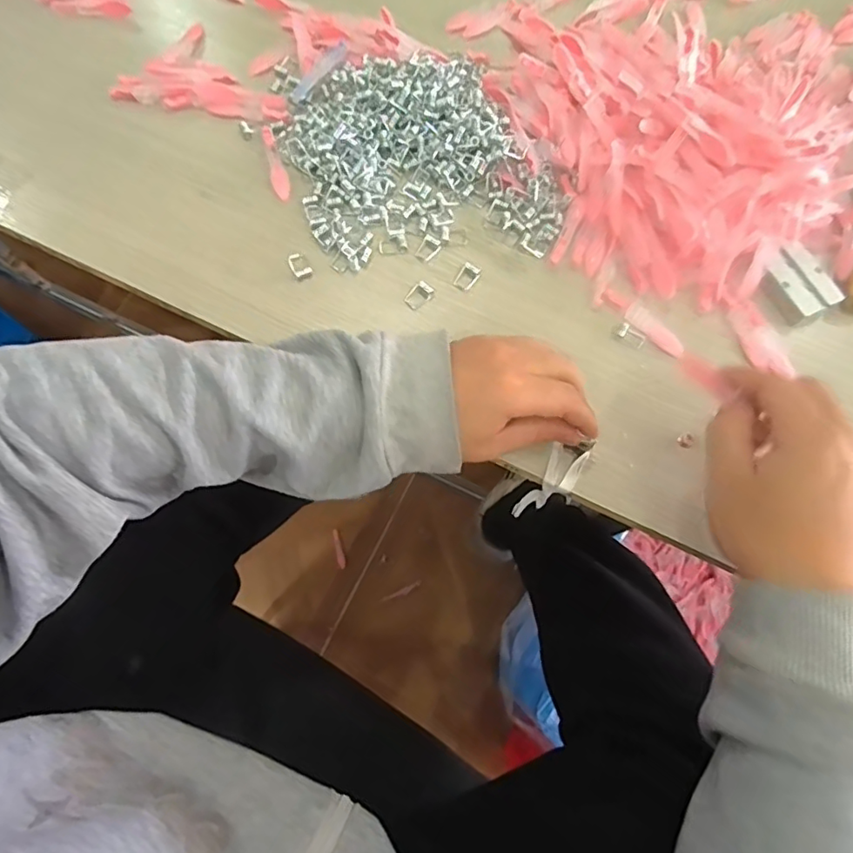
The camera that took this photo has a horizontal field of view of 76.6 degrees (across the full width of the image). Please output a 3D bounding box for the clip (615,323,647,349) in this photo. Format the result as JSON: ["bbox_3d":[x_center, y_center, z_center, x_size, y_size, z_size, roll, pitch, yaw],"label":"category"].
[{"bbox_3d":[0.163,-0.072,0.429,0.022,0.006,0.012,37,74,10],"label":"clip"}]

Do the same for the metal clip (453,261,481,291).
[{"bbox_3d":[0.034,-0.123,0.441,0.015,0.009,0.023,34,74,9],"label":"metal clip"}]

